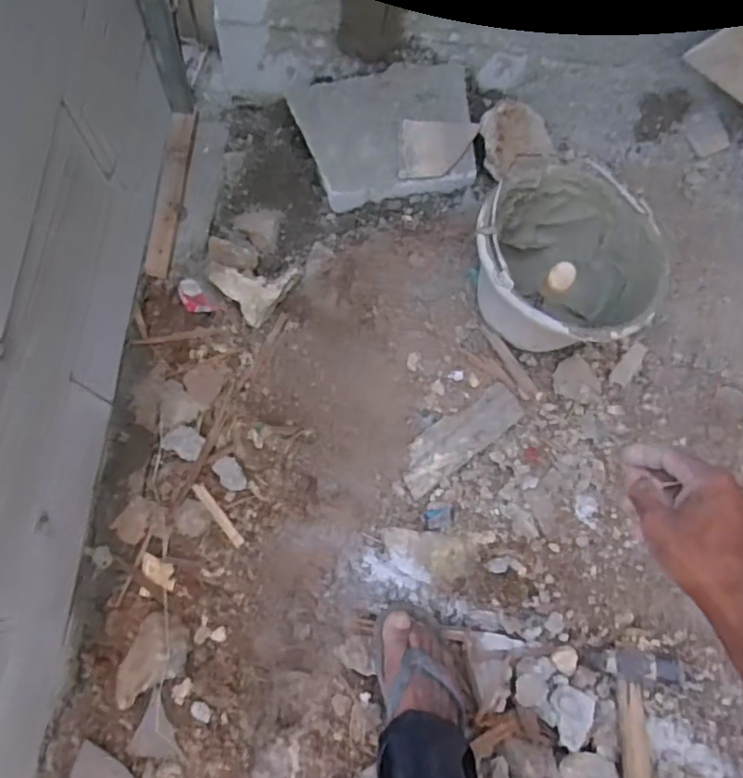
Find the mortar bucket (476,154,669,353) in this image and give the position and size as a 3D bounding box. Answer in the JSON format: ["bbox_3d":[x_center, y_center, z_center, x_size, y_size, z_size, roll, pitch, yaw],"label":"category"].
[{"bbox_3d":[0.262,-0.160,0.887,0.243,0.184,0.238,1,77,-5],"label":"mortar bucket"}]

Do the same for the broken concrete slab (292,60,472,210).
[{"bbox_3d":[0.023,-0.429,1.065,0.284,0.033,0.202,-8,92,6],"label":"broken concrete slab"}]

